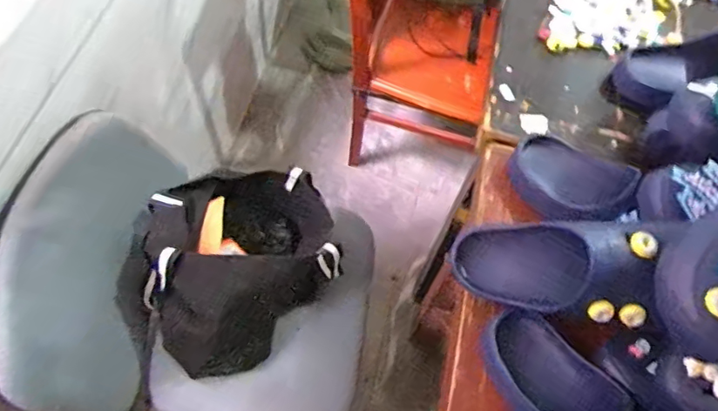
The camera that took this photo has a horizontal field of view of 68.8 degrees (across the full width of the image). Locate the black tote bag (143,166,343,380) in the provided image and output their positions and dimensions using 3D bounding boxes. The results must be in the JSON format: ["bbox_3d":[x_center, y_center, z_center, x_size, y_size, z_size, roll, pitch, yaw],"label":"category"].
[{"bbox_3d":[-0.214,0.118,0.955,0.349,0.219,0.320,-10,65,-7],"label":"black tote bag"}]

